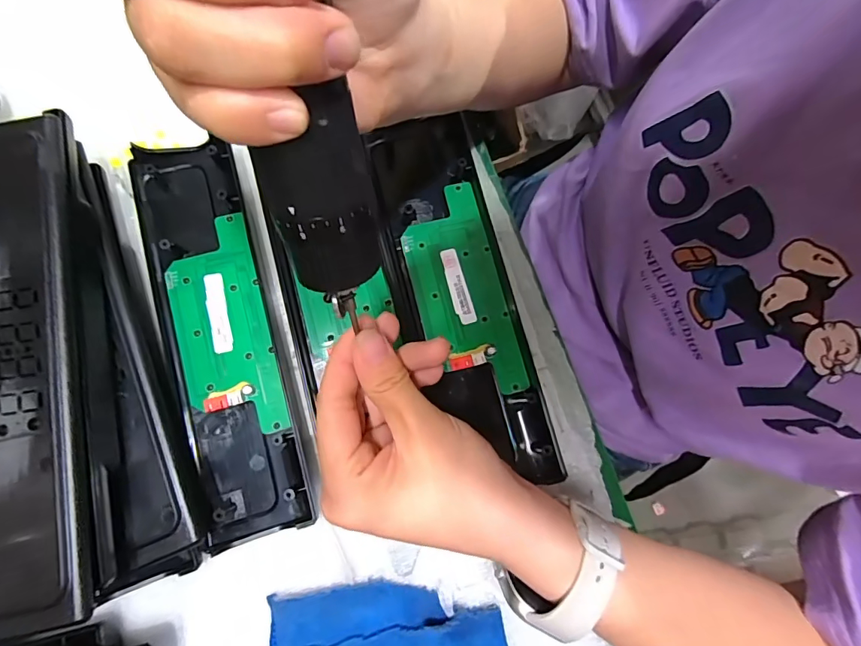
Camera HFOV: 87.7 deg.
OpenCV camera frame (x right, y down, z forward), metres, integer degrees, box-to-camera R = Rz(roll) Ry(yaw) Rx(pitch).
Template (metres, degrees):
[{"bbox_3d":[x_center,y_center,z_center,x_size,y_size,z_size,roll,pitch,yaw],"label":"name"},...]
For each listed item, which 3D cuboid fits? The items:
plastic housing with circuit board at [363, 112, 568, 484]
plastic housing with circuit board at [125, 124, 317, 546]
[{"bbox_3d":[0.020,-0.021,0.287,0.072,0.022,0.235,-14,81,-4],"label":"plastic housing with circuit board"},{"bbox_3d":[-0.131,0.005,0.276,0.068,0.027,0.241,-17,81,-5],"label":"plastic housing with circuit board"}]

